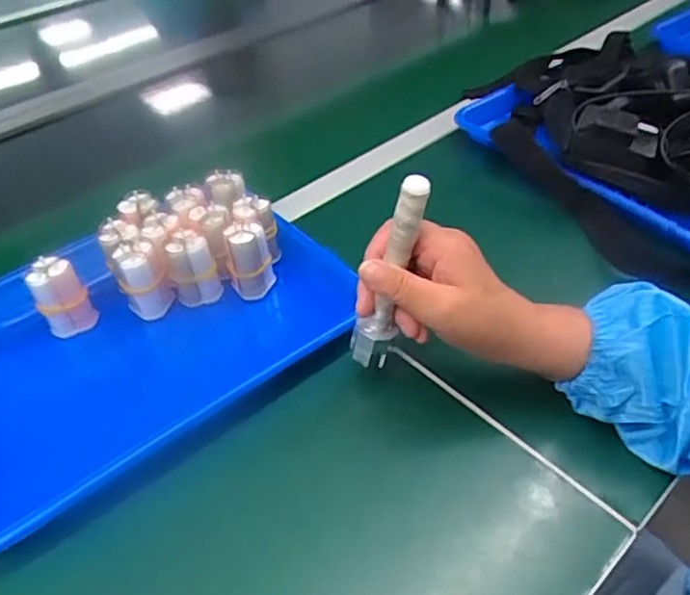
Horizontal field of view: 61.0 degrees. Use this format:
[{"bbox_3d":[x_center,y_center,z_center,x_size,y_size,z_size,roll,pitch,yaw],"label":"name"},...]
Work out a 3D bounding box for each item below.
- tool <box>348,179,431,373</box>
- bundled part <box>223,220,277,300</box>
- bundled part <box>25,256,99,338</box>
[{"bbox_3d":[0.031,-0.012,0.391,0.024,0.151,0.019,-7,42,-24],"label":"tool"},{"bbox_3d":[-0.082,-0.030,0.500,0.037,0.061,0.035,-9,44,-7],"label":"bundled part"},{"bbox_3d":[-0.233,0.004,0.487,0.037,0.076,0.024,-29,50,-25],"label":"bundled part"}]

